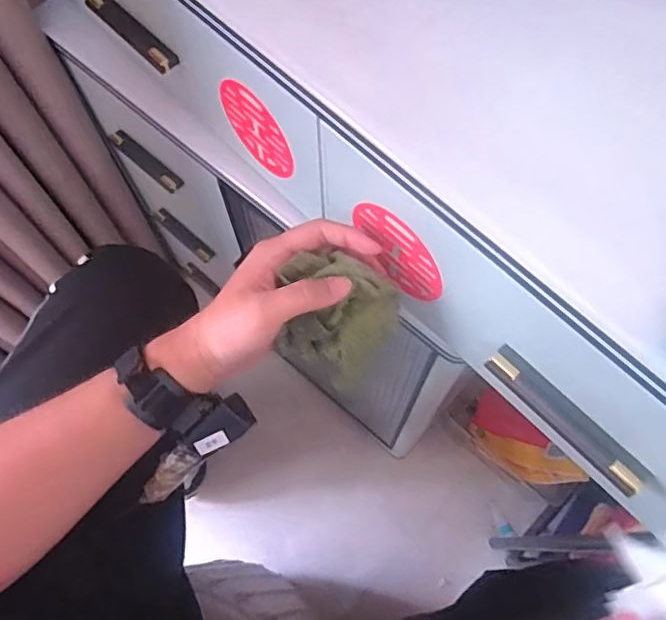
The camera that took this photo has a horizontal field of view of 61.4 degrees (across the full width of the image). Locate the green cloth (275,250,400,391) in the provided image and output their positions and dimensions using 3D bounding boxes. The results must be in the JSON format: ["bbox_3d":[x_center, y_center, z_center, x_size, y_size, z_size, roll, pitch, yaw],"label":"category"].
[{"bbox_3d":[0.001,0.004,0.410,0.080,0.064,0.066,28,71,12],"label":"green cloth"}]

